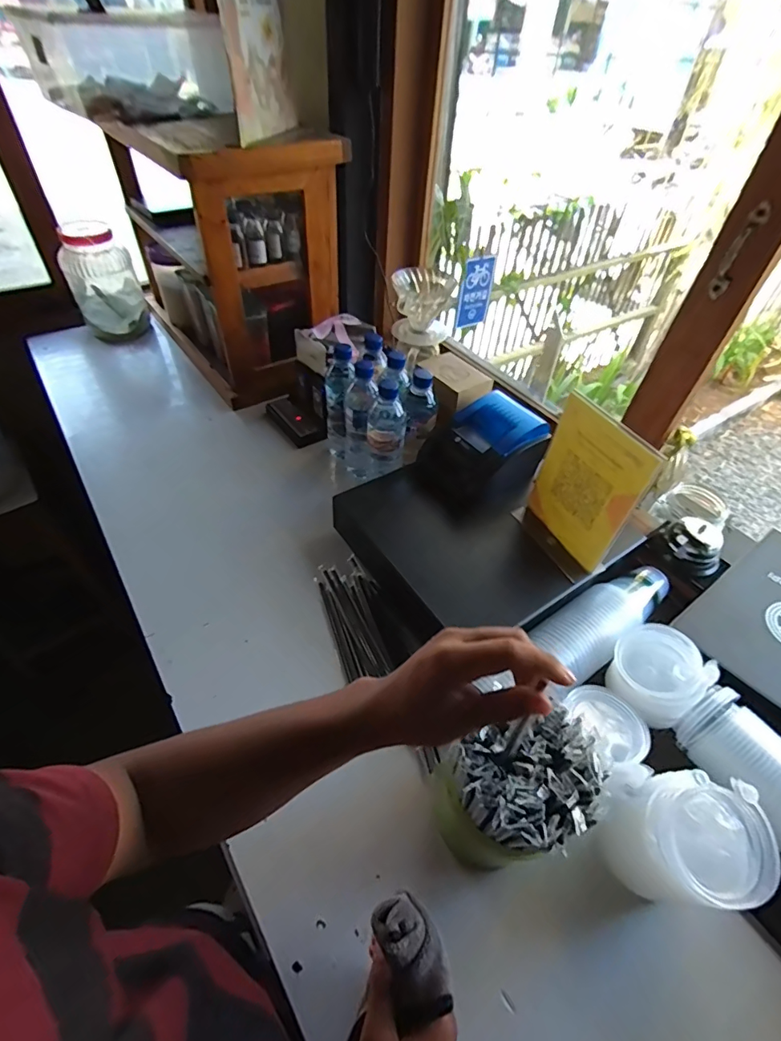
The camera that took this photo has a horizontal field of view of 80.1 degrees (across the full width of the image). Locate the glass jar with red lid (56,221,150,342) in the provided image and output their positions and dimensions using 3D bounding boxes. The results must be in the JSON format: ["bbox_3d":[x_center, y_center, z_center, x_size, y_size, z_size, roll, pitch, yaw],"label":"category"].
[{"bbox_3d":[-0.679,-0.558,1.112,0.133,0.244,0.145,-13,51,-16],"label":"glass jar with red lid"}]

